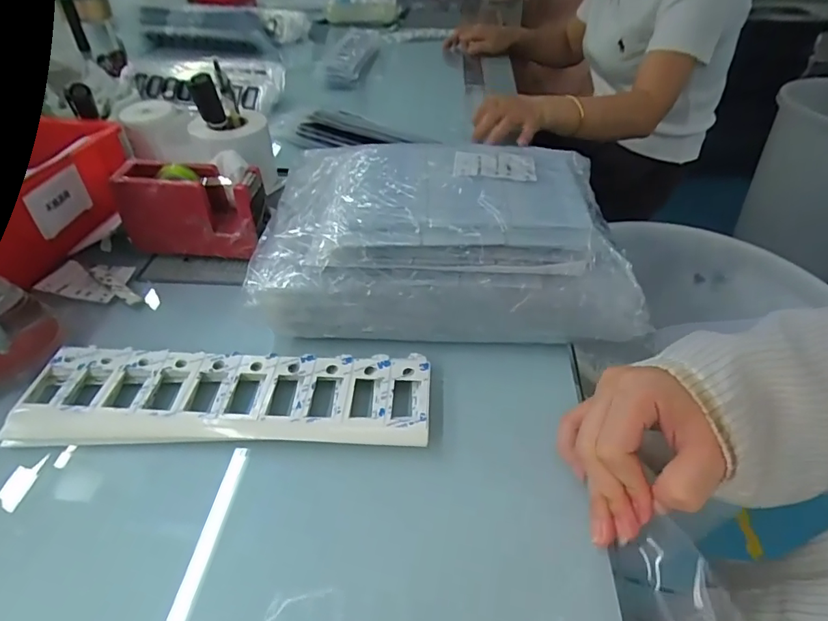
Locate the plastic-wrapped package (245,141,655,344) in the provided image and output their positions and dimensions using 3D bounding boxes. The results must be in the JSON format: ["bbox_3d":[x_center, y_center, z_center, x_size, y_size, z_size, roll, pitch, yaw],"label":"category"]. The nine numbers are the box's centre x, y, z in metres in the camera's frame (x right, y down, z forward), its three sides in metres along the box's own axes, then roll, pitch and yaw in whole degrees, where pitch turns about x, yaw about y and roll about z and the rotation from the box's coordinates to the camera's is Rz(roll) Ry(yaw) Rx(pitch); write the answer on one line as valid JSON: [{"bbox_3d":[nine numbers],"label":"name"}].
[{"bbox_3d":[0.025,-0.070,0.429,0.297,0.096,0.189,4,43,2],"label":"plastic-wrapped package"}]

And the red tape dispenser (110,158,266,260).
[{"bbox_3d":[-0.213,-0.099,0.477,0.128,0.076,0.049,6,42,6],"label":"red tape dispenser"}]

